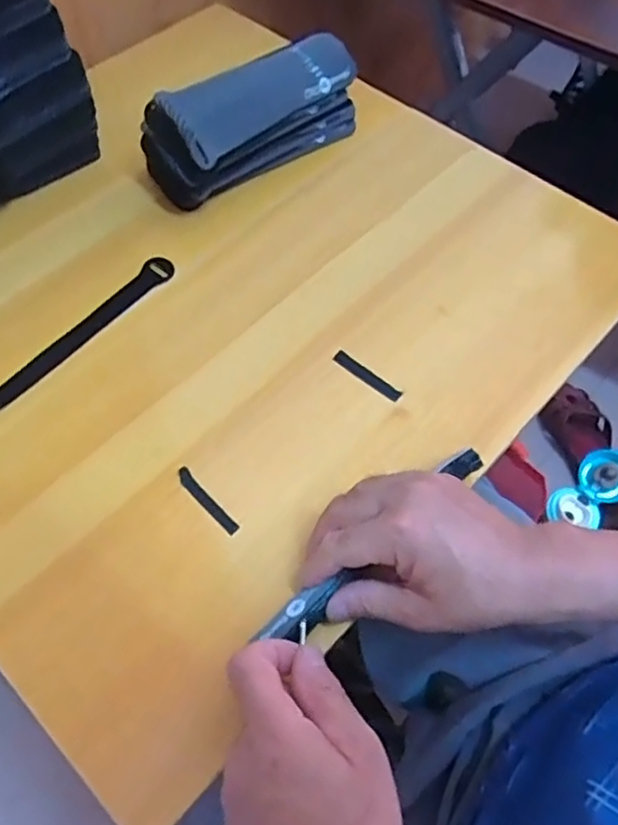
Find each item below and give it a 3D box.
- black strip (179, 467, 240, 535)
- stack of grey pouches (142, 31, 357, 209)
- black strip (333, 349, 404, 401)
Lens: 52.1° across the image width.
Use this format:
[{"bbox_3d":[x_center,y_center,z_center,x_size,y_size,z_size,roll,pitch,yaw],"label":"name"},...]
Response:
[{"bbox_3d":[-0.071,0.060,0.436,0.010,0.004,0.061,-39,67,-20],"label":"black strip"},{"bbox_3d":[-0.047,-0.267,0.575,0.209,0.077,0.066,-37,67,-20],"label":"stack of grey pouches"},{"bbox_3d":[0.045,-0.029,0.486,0.059,0.006,0.012,35,65,18],"label":"black strip"}]

